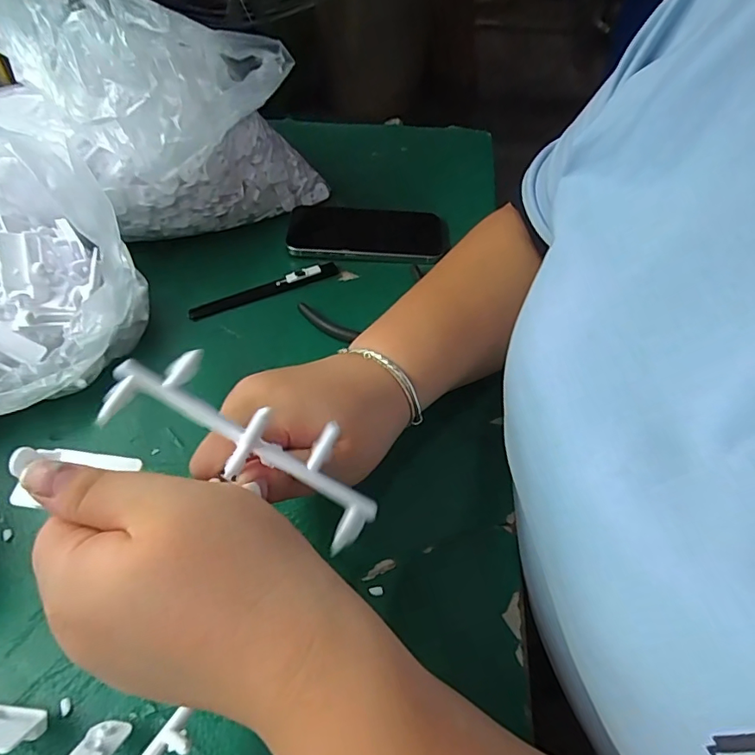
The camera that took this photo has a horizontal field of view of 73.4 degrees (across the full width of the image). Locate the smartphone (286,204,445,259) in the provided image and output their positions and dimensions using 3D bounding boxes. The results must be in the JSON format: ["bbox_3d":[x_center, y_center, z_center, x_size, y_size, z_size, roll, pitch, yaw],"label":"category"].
[{"bbox_3d":[-0.010,-0.141,0.486,0.143,0.015,0.073,0,50,-1],"label":"smartphone"}]

